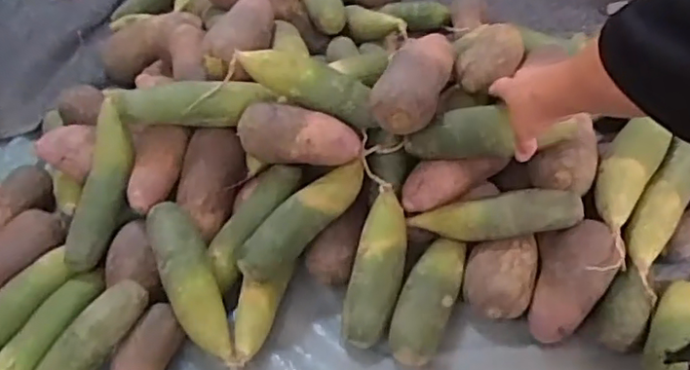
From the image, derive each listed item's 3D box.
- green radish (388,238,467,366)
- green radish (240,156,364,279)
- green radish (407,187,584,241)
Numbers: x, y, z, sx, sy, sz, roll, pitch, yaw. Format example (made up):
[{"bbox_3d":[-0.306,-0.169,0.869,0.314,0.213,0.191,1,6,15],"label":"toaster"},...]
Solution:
[{"bbox_3d":[0.098,0.135,0.698,0.059,0.054,0.160,21,53,18],"label":"green radish"},{"bbox_3d":[-0.049,0.037,0.699,0.178,0.046,0.045,-42,59,-13],"label":"green radish"},{"bbox_3d":[0.176,0.039,0.712,0.195,0.045,0.046,-8,48,16],"label":"green radish"}]

